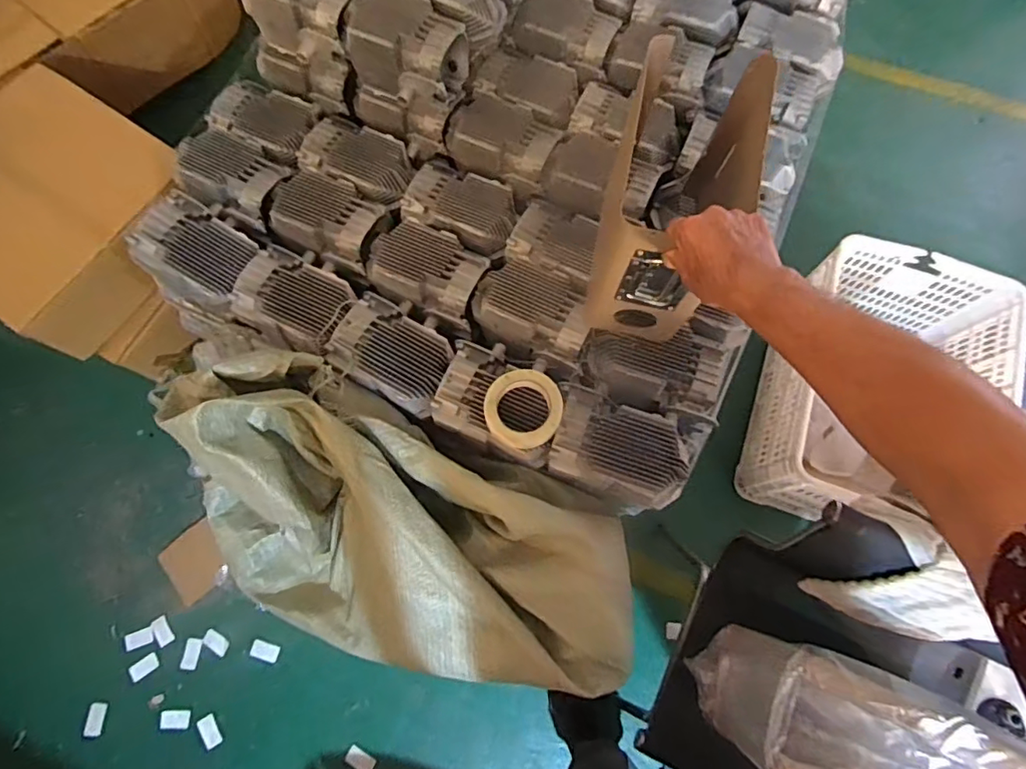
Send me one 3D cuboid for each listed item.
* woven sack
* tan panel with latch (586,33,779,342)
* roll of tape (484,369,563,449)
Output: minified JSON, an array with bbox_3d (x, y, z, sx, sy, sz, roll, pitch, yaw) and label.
[{"bbox_3d":[-0.161,0.235,0.833,0.739,0.249,0.382,17,74,6],"label":"woven sack"},{"bbox_3d":[0.211,-0.246,0.729,0.150,0.274,0.287,15,74,5],"label":"tan panel with latch"},{"bbox_3d":[0.017,0.037,0.805,0.112,0.048,0.112,0,73,1],"label":"roll of tape"}]

